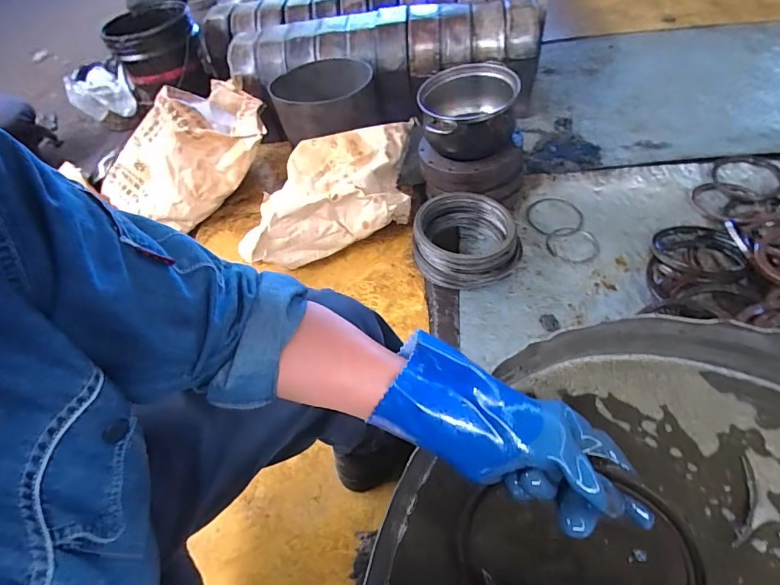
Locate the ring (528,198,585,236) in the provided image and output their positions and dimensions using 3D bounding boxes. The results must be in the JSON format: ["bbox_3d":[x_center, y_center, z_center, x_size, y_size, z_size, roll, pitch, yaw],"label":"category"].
[{"bbox_3d":[0.398,-0.181,1.052,0.128,0.004,0.134,-5,51,6],"label":"ring"}]

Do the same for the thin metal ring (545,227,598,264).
[{"bbox_3d":[0.416,-0.111,0.995,0.113,0.009,0.101,21,57,24],"label":"thin metal ring"}]

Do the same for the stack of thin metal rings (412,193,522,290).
[{"bbox_3d":[0.162,-0.110,0.946,0.217,0.103,0.208,-9,52,4],"label":"stack of thin metal rings"}]

